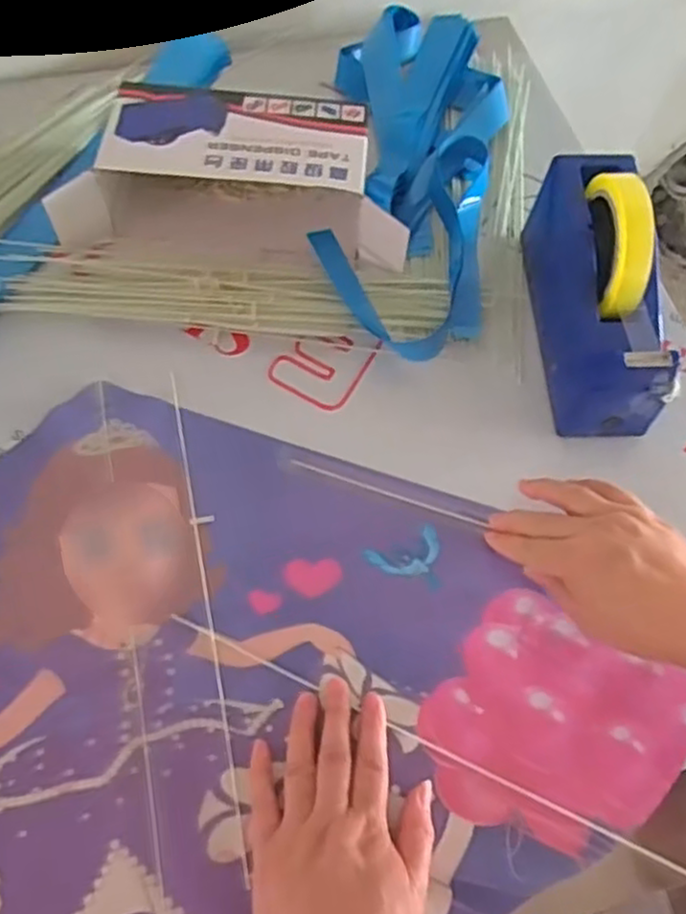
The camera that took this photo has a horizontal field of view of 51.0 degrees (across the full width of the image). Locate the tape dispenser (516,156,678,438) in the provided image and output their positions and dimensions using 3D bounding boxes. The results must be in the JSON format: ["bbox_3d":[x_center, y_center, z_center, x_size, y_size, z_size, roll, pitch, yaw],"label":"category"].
[{"bbox_3d":[0.194,-0.130,0.541,0.065,0.129,0.197,-3,66,-4],"label":"tape dispenser"}]

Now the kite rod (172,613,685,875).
[{"bbox_3d":[0.049,0.178,0.454,0.358,0.010,0.006,24,66,10],"label":"kite rod"}]

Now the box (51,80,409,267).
[{"bbox_3d":[-0.086,-0.235,0.604,0.271,0.073,0.128,4,65,-1],"label":"box"}]

